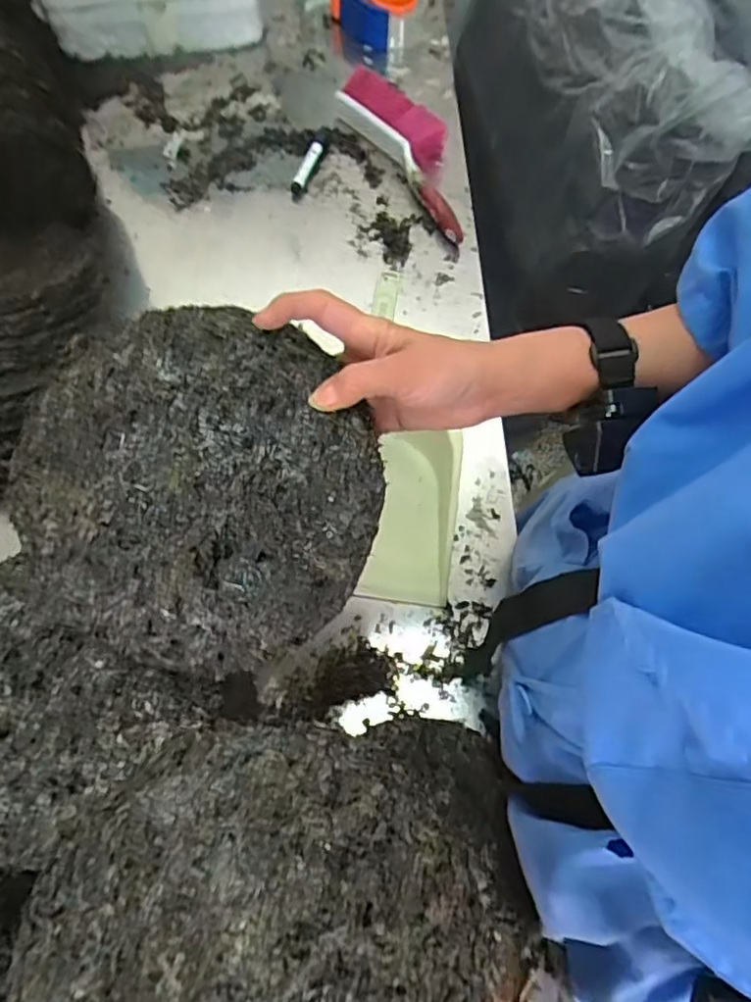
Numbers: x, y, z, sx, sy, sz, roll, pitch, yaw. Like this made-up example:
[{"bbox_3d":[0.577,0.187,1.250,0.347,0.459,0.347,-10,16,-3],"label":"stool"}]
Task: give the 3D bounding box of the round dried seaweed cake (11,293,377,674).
[{"bbox_3d":[-0.097,-0.006,0.349,0.193,0.010,0.194,0,94,-7],"label":"round dried seaweed cake"}]

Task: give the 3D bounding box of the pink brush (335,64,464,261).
[{"bbox_3d":[0.059,-0.476,0.845,0.095,0.052,0.317,-27,68,-13],"label":"pink brush"}]

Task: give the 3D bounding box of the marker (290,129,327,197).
[{"bbox_3d":[-0.088,-0.476,0.865,0.026,0.022,0.124,15,65,5],"label":"marker"}]

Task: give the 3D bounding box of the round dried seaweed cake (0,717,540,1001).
[{"bbox_3d":[-0.042,0.196,0.275,0.218,0.015,0.193,-2,47,-3],"label":"round dried seaweed cake"}]

